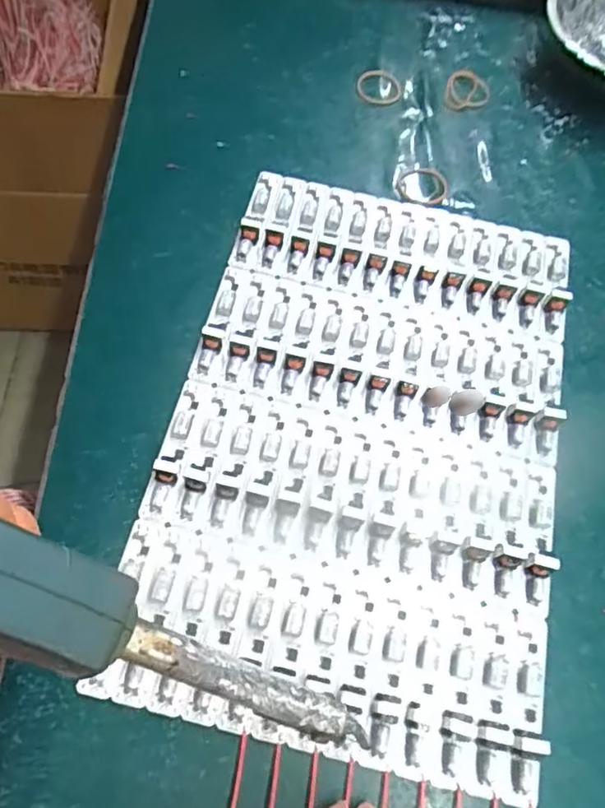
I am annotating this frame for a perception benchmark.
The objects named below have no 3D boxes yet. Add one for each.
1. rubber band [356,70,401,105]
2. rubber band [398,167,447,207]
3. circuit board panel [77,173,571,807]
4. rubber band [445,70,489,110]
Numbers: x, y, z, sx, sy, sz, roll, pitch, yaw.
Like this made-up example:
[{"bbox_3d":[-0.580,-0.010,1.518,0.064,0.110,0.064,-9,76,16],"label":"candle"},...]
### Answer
[{"bbox_3d":[0.053,-0.220,0.420,0.031,0.004,0.032,6,65,-1],"label":"rubber band"},{"bbox_3d":[0.076,-0.137,0.383,0.037,0.004,0.027,-26,69,-15],"label":"rubber band"},{"bbox_3d":[0.034,0.010,0.308,0.190,0.011,0.292,13,65,3],"label":"circuit board panel"},{"bbox_3d":[0.115,-0.219,0.425,0.031,0.006,0.036,11,65,2],"label":"rubber band"}]

